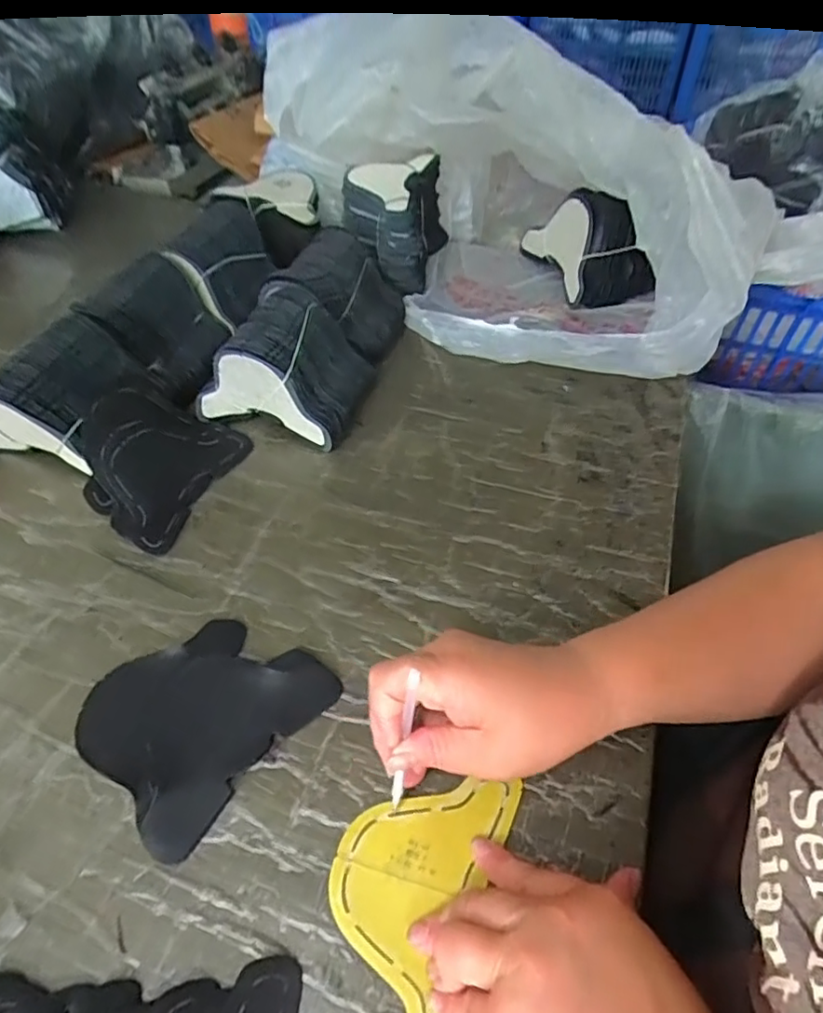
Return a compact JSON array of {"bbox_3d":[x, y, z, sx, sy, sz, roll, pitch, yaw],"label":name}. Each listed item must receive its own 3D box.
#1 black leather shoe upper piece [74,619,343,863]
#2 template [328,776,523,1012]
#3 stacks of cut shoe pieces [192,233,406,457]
[{"bbox_3d":[-0.134,0.126,0.380,0.119,0.010,0.132,33,57,25],"label":"black leather shoe upper piece"},{"bbox_3d":[0.002,0.201,0.309,0.086,0.004,0.124,12,51,11],"label":"template"},{"bbox_3d":[-0.096,-0.172,0.570,0.127,0.108,0.212,15,51,13],"label":"stacks of cut shoe pieces"}]

